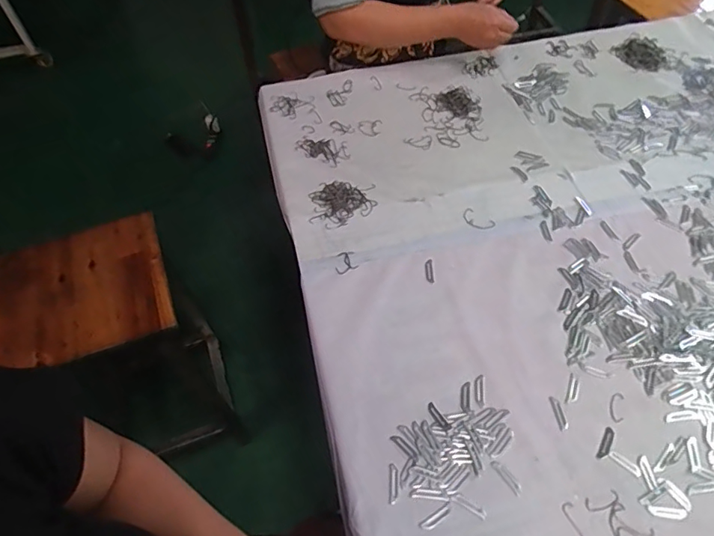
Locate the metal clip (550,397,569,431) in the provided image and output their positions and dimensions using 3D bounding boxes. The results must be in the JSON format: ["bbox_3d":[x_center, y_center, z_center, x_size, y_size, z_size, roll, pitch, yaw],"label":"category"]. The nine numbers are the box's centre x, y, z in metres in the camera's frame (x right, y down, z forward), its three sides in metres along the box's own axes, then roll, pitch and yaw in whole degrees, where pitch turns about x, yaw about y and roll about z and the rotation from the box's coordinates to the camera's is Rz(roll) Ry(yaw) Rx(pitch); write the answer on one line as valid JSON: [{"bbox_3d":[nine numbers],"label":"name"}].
[{"bbox_3d":[0.239,0.172,0.583,0.012,0.004,0.039,-6,54,-3],"label":"metal clip"}]

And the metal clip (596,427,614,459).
[{"bbox_3d":[0.283,0.198,0.559,0.011,0.004,0.040,26,58,18],"label":"metal clip"}]

